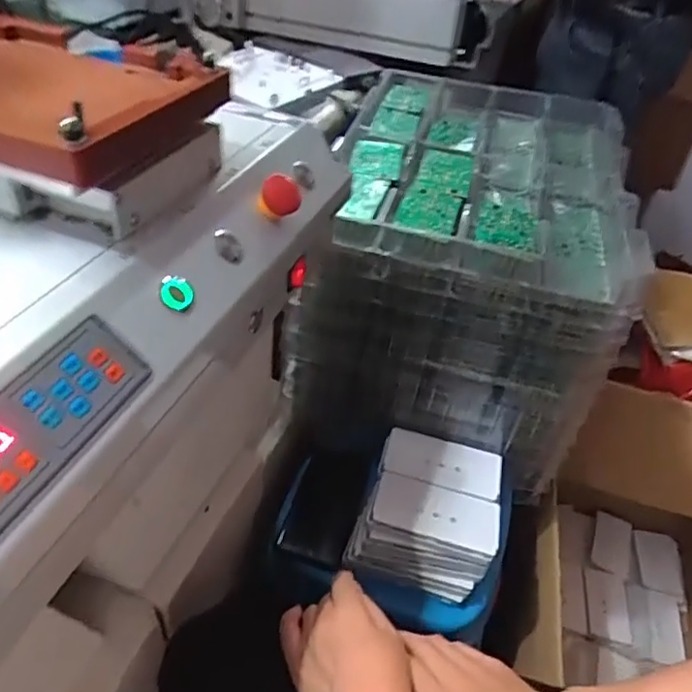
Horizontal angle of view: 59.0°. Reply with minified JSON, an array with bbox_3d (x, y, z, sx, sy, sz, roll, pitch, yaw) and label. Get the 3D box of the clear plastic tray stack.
[{"bbox_3d":[0.154,-0.132,0.858,0.357,0.304,0.485,12,41,6],"label":"clear plastic tray stack"}]

